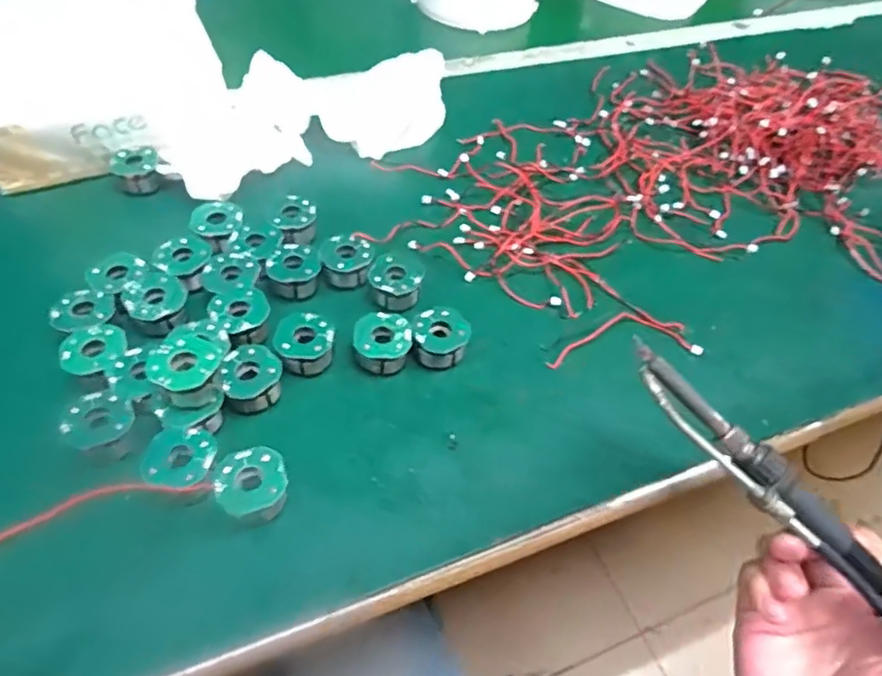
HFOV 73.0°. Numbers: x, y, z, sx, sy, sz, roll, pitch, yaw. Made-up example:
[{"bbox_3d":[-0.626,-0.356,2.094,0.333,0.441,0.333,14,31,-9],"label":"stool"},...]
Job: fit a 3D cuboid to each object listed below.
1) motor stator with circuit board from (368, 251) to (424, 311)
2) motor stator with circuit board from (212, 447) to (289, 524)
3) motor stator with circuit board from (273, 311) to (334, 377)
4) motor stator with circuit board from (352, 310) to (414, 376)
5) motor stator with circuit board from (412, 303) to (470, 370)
[{"bbox_3d":[-0.027,-0.035,0.363,0.031,0.017,0.035,8,52,0],"label":"motor stator with circuit board"},{"bbox_3d":[-0.086,0.069,0.274,0.030,0.020,0.032,-7,54,-11],"label":"motor stator with circuit board"},{"bbox_3d":[-0.074,0.003,0.328,0.030,0.019,0.031,3,52,-4],"label":"motor stator with circuit board"},{"bbox_3d":[-0.032,0.003,0.332,0.031,0.021,0.030,3,52,-4],"label":"motor stator with circuit board"},{"bbox_3d":[0.000,0.000,0.337,0.031,0.022,0.029,3,52,-4],"label":"motor stator with circuit board"}]

